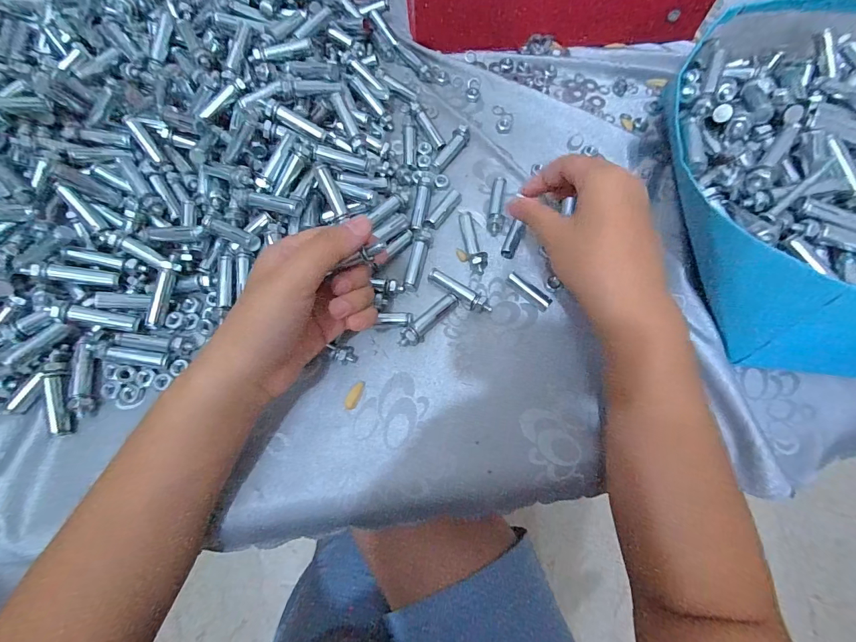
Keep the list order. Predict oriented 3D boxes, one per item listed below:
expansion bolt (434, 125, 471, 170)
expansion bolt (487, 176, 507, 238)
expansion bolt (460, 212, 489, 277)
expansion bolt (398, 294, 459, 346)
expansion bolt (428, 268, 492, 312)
[{"bbox_3d":[0.022,-0.156,0.347,0.015,0.013,0.046,30,72,8],"label":"expansion bolt"},{"bbox_3d":[0.060,-0.100,0.334,0.013,0.008,0.055,11,71,2],"label":"expansion bolt"},{"bbox_3d":[0.038,-0.065,0.320,0.016,0.013,0.054,-8,71,-5],"label":"expansion bolt"},{"bbox_3d":[0.001,-0.001,0.296,0.013,0.011,0.056,43,74,12],"label":"expansion bolt"},{"bbox_3d":[0.025,-0.023,0.304,0.055,0.014,0.013,35,73,10],"label":"expansion bolt"}]

